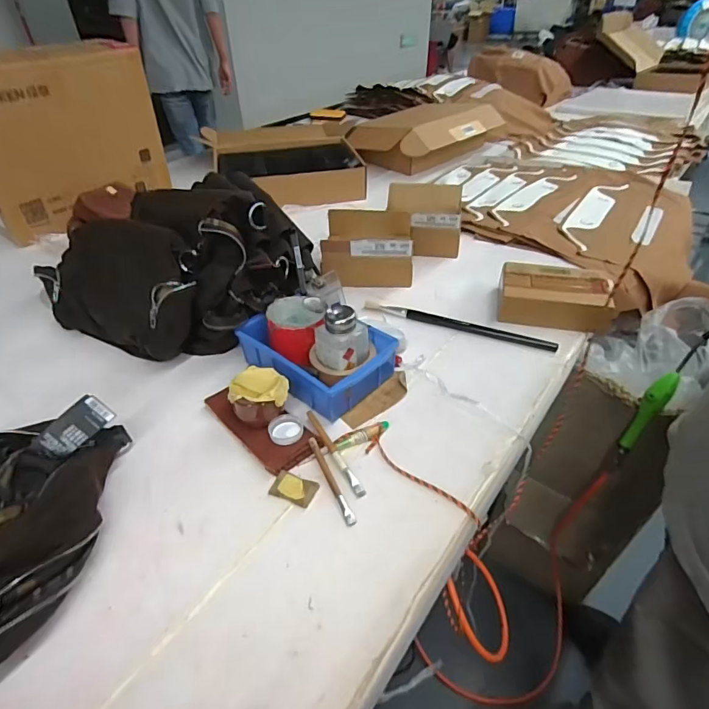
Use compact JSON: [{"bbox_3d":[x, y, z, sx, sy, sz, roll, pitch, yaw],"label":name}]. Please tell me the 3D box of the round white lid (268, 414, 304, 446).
[{"bbox_3d":[-0.082,0.090,0.538,0.040,0.013,0.038,-1,41,1],"label":"round white lid"}]

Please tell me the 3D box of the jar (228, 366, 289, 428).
[{"bbox_3d":[-0.116,0.052,0.549,0.068,0.051,0.059,-17,43,-18],"label":"jar"}]

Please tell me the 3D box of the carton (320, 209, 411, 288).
[{"bbox_3d":[0.025,-0.195,0.815,0.156,0.094,0.138,1,41,2],"label":"carton"}]

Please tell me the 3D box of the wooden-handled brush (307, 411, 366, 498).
[{"bbox_3d":[-0.023,0.111,0.523,0.013,0.004,0.131,-21,45,-21],"label":"wooden-handled brush"}]

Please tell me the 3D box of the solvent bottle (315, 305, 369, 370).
[{"bbox_3d":[-0.018,-0.023,0.577,0.059,0.069,0.057,-29,48,-29],"label":"solvent bottle"}]

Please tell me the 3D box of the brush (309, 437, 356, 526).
[{"bbox_3d":[-0.025,0.136,0.492,0.011,0.011,0.110,-18,44,-18],"label":"brush"}]

